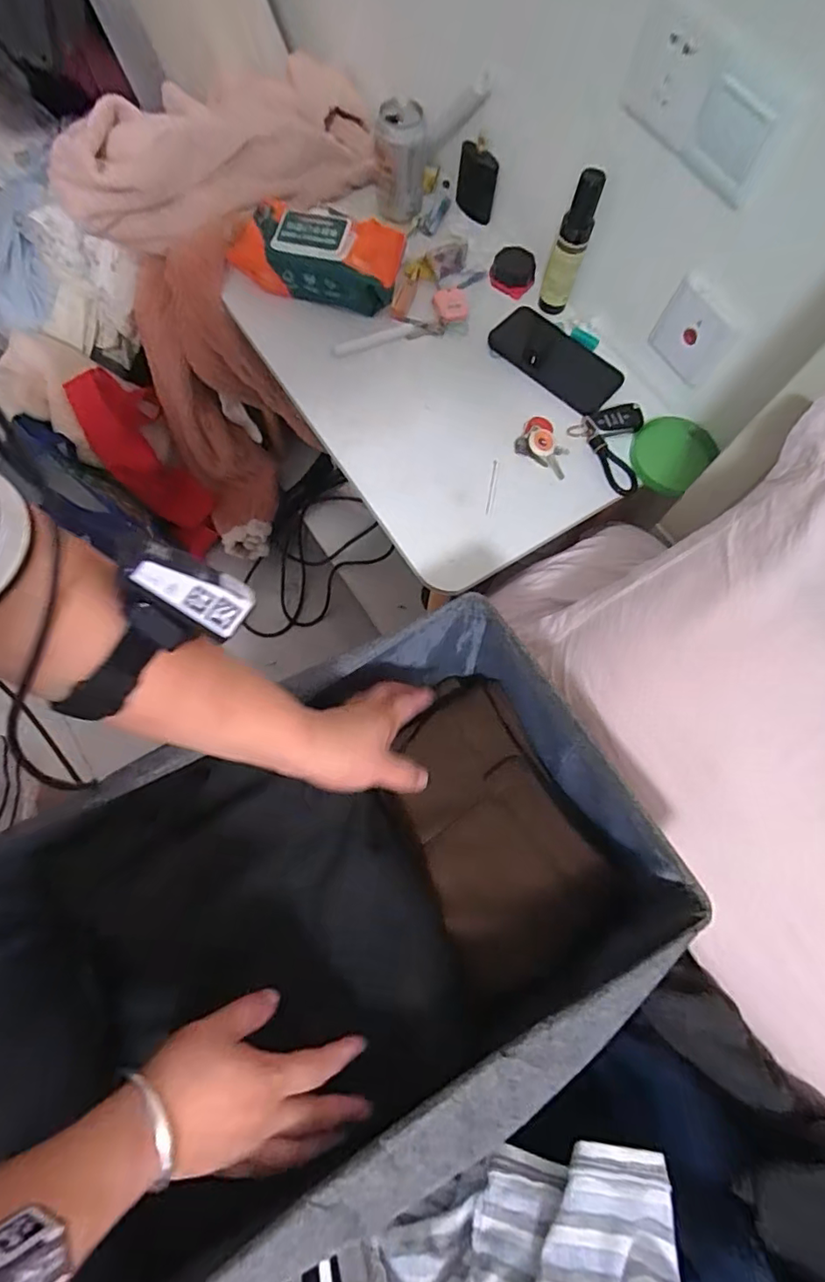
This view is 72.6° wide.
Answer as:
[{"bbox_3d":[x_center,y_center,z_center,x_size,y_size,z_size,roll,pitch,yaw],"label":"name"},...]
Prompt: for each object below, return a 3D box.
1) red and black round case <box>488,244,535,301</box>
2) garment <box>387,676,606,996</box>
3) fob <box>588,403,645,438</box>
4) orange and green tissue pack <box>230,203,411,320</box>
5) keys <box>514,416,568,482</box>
[{"bbox_3d":[0.132,-0.488,0.745,0.058,0.033,0.062,0,71,-1],"label":"red and black round case"},{"bbox_3d":[0.063,0.155,0.497,0.131,0.059,0.236,-24,74,-9],"label":"garment"},{"bbox_3d":[0.247,-0.264,0.678,0.061,0.020,0.037,-20,73,-8],"label":"fob"},{"bbox_3d":[-0.120,-0.484,0.708,0.213,0.084,0.099,17,72,4],"label":"orange and green tissue pack"},{"bbox_3d":[0.161,-0.234,0.665,0.067,0.016,0.056,31,73,9],"label":"keys"}]

